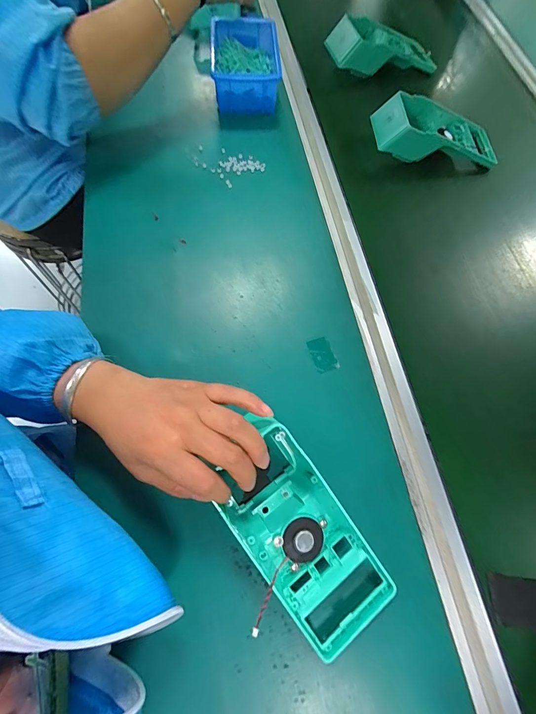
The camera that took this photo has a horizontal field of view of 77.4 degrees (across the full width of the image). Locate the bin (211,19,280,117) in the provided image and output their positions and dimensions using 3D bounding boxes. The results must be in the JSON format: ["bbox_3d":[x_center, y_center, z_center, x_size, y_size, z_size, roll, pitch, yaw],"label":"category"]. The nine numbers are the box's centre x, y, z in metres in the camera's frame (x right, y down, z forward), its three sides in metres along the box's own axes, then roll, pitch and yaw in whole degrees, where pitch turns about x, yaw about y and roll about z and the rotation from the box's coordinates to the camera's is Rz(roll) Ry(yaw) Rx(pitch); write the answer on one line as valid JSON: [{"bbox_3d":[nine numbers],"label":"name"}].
[{"bbox_3d":[-0.034,-0.440,0.508,0.102,0.049,0.166,-2,68,-6],"label":"bin"}]

